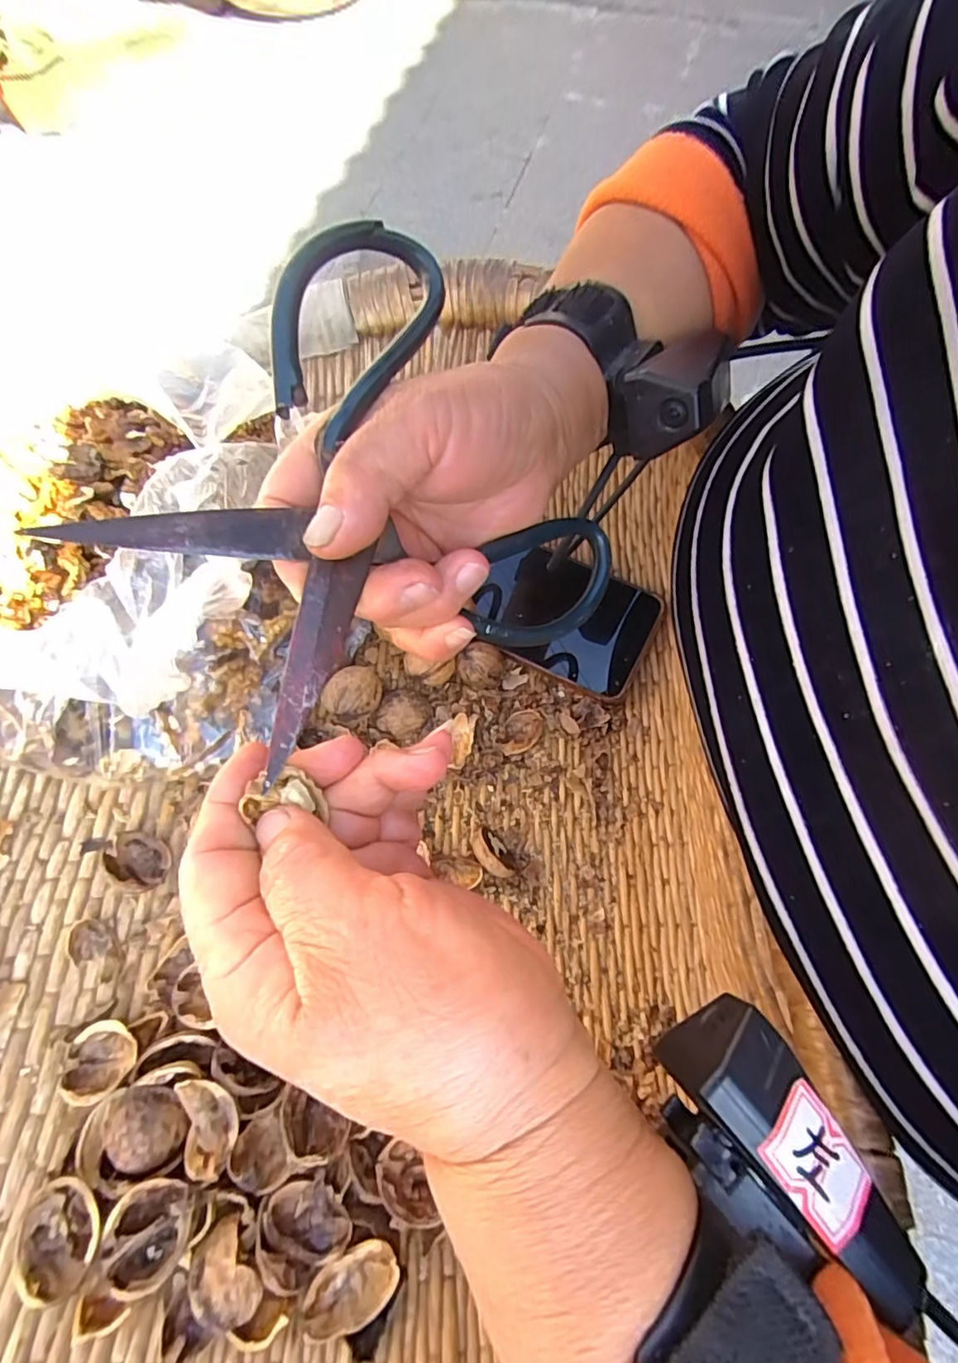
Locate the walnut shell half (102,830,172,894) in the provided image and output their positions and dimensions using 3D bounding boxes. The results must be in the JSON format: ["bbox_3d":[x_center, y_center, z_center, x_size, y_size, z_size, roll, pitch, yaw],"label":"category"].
[{"bbox_3d":[-0.177,0.091,0.289,0.036,0.015,0.028,21,65,9],"label":"walnut shell half"}]

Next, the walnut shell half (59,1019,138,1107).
[{"bbox_3d":[-0.169,0.168,0.252,0.025,0.015,0.029,-8,64,-5],"label":"walnut shell half"}]

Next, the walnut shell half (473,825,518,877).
[{"bbox_3d":[0.008,0.094,0.316,0.019,0.019,0.032,-34,68,-16],"label":"walnut shell half"}]

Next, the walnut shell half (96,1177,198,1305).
[{"bbox_3d":[-0.125,0.209,0.216,0.032,0.013,0.032,5,63,2],"label":"walnut shell half"}]

